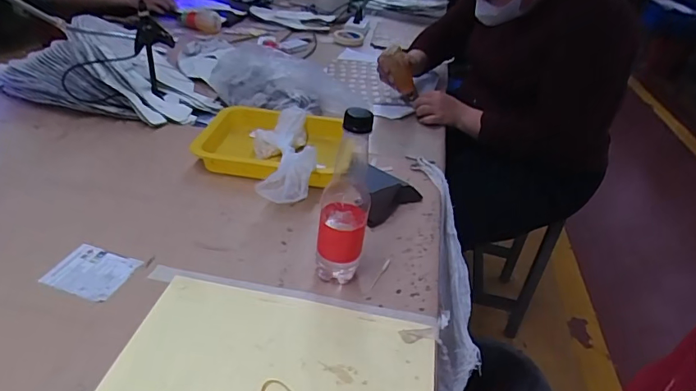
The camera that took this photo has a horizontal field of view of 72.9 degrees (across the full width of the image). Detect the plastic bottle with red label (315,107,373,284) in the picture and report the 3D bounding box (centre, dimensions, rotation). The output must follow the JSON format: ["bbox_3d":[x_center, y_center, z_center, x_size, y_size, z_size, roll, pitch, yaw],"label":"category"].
[{"bbox_3d":[0.000,0.007,0.542,0.063,0.220,0.056,6,34,-1],"label":"plastic bottle with red label"}]

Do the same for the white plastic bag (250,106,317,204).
[{"bbox_3d":[-0.107,-0.079,0.789,0.099,0.071,0.286,-3,35,-13],"label":"white plastic bag"}]

